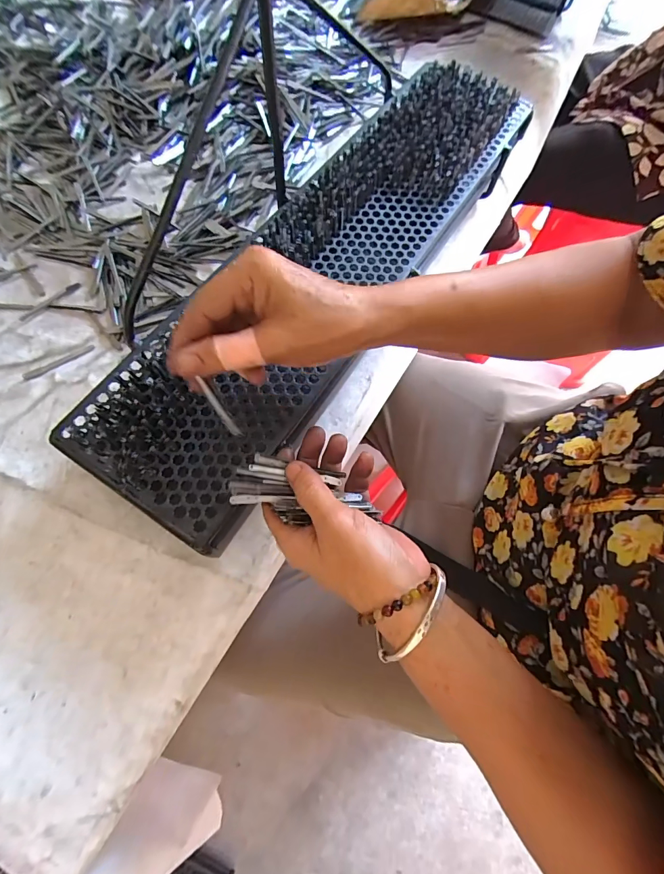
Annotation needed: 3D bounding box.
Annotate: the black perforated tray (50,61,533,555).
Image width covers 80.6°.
[{"bbox_3d":[0.004,-0.182,0.362,0.153,0.034,0.571,32,72,9],"label":"black perforated tray"}]

